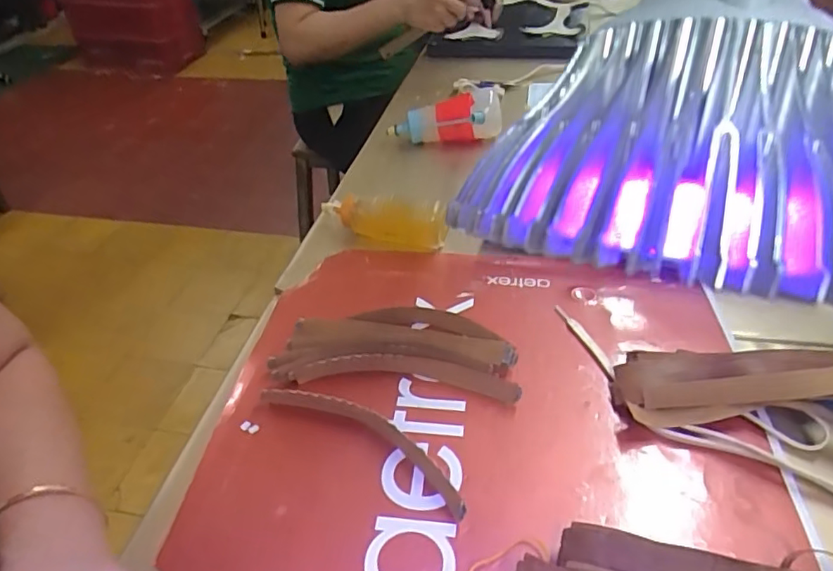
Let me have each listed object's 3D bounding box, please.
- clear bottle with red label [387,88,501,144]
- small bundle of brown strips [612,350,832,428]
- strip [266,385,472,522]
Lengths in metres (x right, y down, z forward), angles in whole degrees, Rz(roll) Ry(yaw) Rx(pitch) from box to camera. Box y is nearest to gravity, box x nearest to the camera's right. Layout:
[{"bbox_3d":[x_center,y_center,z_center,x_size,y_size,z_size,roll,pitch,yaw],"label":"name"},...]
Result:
[{"bbox_3d":[0.039,-0.231,0.800,0.163,0.071,0.043,-3,38,22],"label":"clear bottle with red label"},{"bbox_3d":[0.249,0.069,0.423,0.197,0.039,0.068,-3,40,2],"label":"small bundle of brown strips"},{"bbox_3d":[-0.036,0.108,0.406,0.177,0.017,0.034,21,46,27],"label":"strip"}]

